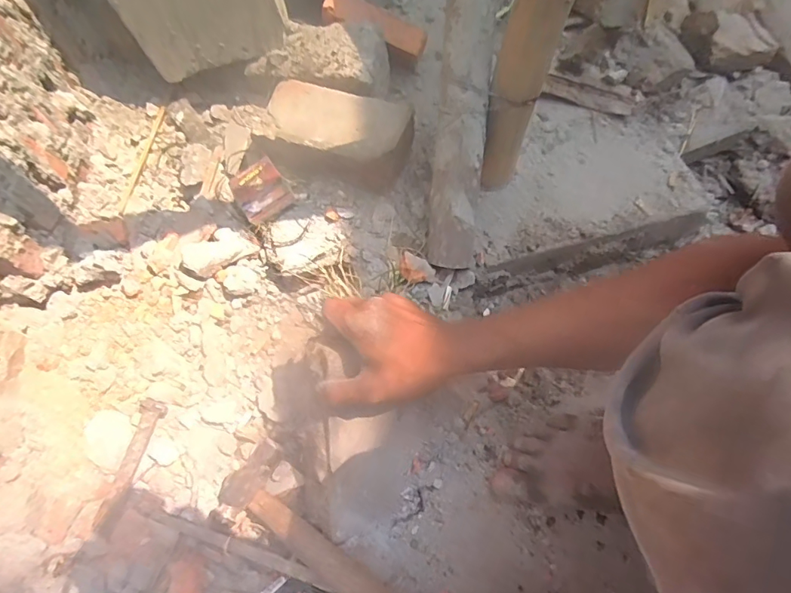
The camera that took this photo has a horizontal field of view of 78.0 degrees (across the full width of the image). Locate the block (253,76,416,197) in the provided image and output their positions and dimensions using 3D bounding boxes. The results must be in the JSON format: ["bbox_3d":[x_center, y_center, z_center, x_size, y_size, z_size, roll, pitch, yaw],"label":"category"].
[{"bbox_3d":[-0.076,-0.221,0.667,0.205,0.085,0.106,19,67,7],"label":"block"}]

